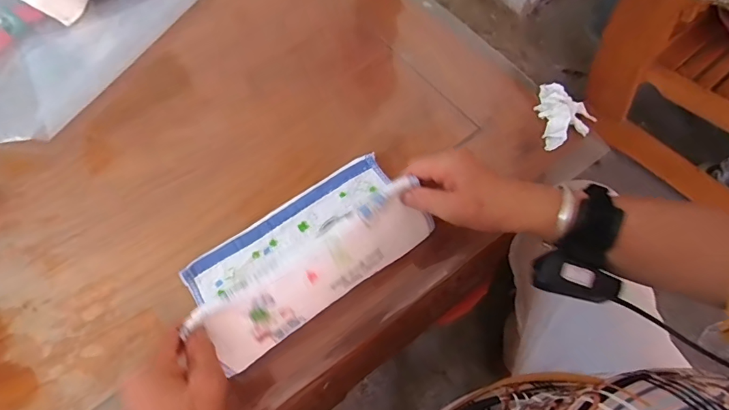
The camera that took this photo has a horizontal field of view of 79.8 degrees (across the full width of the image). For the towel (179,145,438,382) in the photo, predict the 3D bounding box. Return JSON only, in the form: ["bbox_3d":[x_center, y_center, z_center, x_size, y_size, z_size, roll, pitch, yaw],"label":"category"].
[{"bbox_3d":[-0.063,0.037,0.443,0.242,0.095,0.131,-33,69,-13],"label":"towel"}]

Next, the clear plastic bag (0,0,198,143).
[{"bbox_3d":[-0.434,-0.214,0.627,0.335,0.019,0.283,3,65,2],"label":"clear plastic bag"}]

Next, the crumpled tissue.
[{"bbox_3d":[0.236,-0.115,0.538,0.070,0.023,0.083,-28,68,-12],"label":"crumpled tissue"}]

